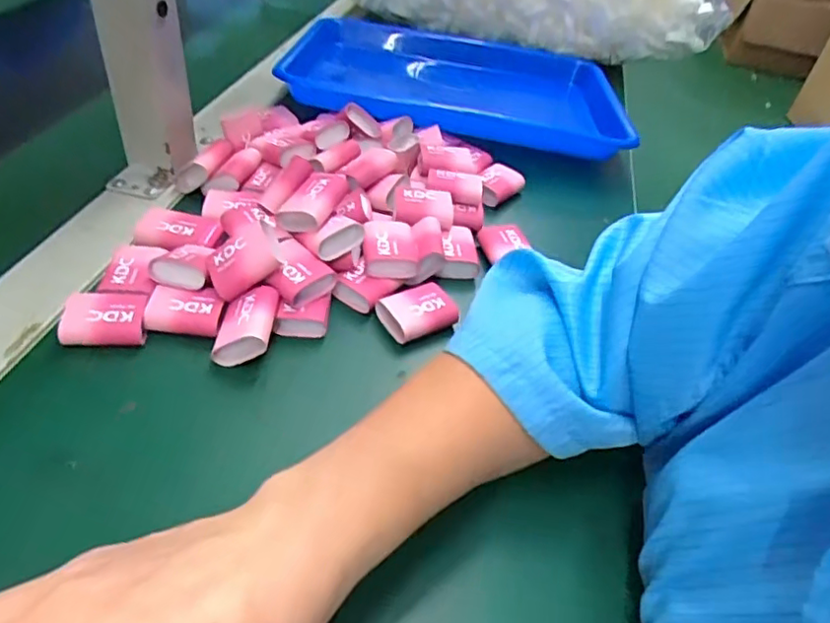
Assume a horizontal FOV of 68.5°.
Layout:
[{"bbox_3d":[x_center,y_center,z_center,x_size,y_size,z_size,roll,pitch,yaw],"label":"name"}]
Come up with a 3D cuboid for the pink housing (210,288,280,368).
[{"bbox_3d":[-0.096,0.007,0.348,0.038,0.015,0.042,-22,45,18],"label":"pink housing"}]

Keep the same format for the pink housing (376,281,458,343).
[{"bbox_3d":[0.001,0.003,0.385,0.043,0.019,0.034,-18,48,-26],"label":"pink housing"}]

